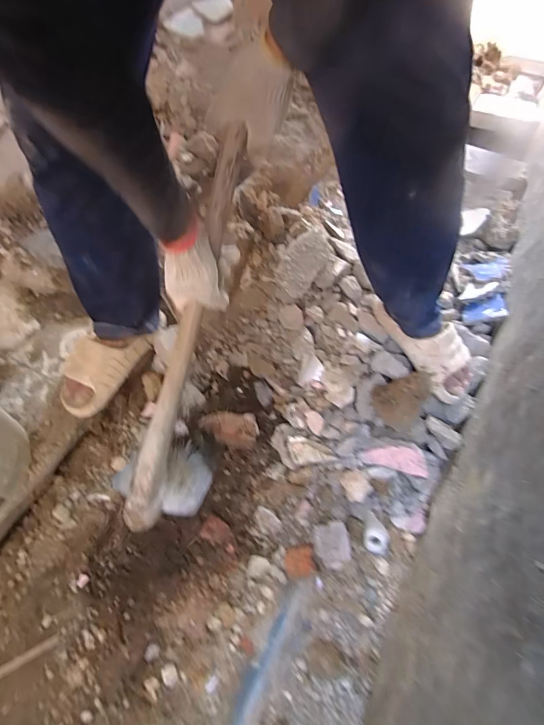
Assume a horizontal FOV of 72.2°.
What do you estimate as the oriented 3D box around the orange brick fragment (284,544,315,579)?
[{"bbox_3d":[0.058,0.412,0.772,0.063,0.046,0.059,2,58,-3],"label":"orange brick fragment"}]

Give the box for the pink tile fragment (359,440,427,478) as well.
[{"bbox_3d":[0.264,0.201,0.809,0.134,0.066,0.017,8,10,30],"label":"pink tile fragment"}]

